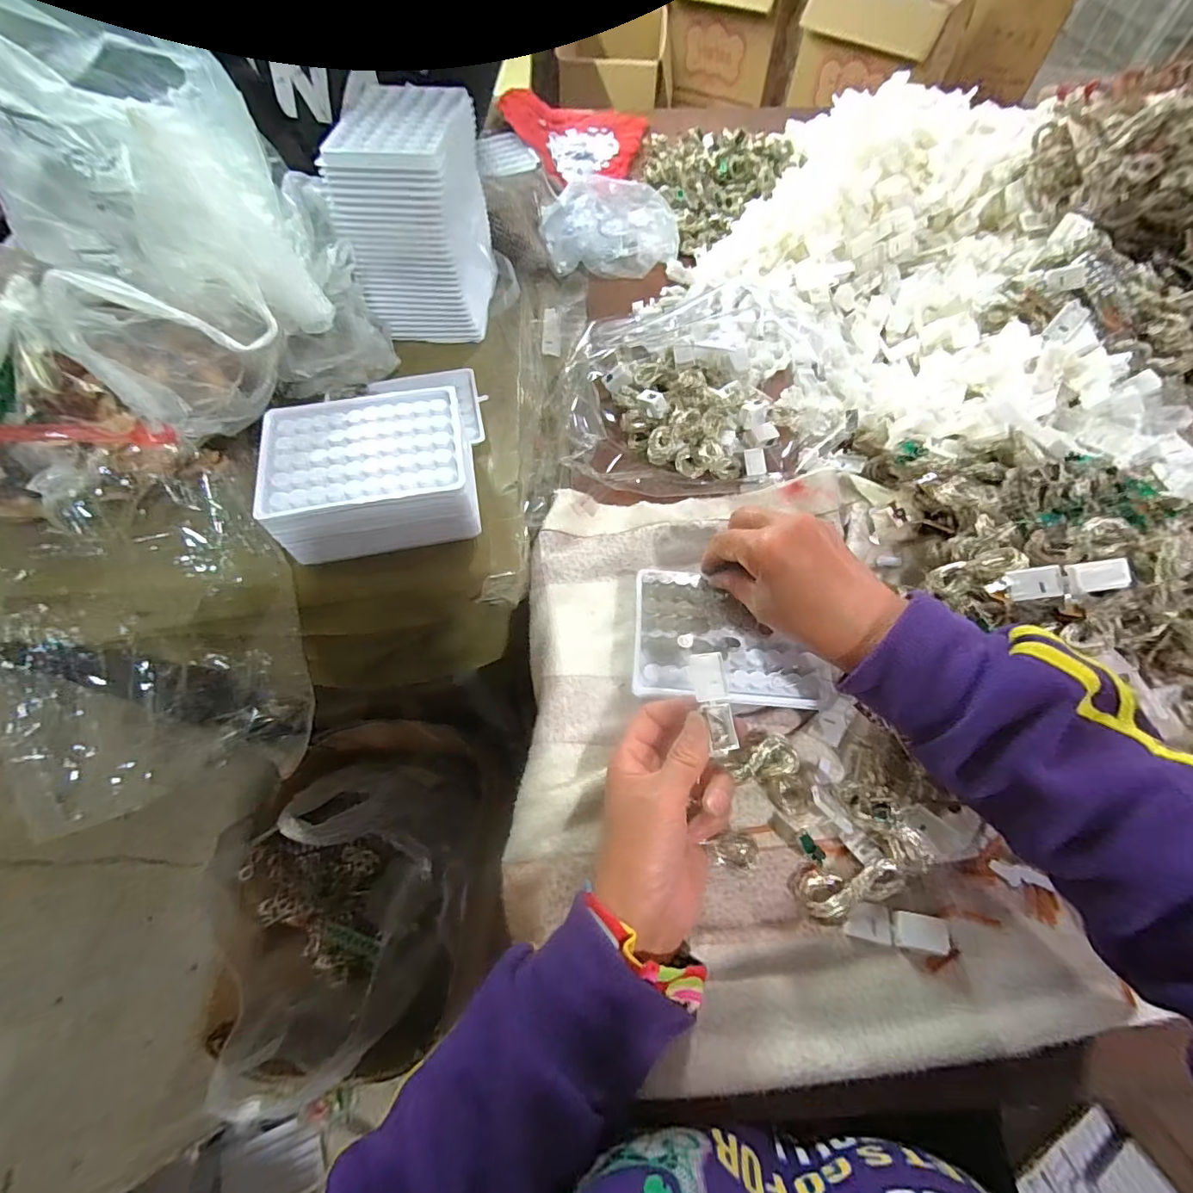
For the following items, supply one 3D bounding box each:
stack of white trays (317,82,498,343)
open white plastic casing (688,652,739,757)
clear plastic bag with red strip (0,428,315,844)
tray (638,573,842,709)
[{"bbox_3d":[-0.154,-0.332,0.458,0.104,0.145,0.134,-2,62,-1],"label":"stack of white trays"},{"bbox_3d":[0.068,0.061,0.298,0.019,0.013,0.056,-12,83,-6],"label":"open white plastic casing"},{"bbox_3d":[-0.308,0.025,0.354,0.199,0.263,0.050,-6,20,-10],"label":"clear plastic bag with red strip"},{"bbox_3d":[0.093,0.028,0.353,0.131,0.011,0.088,4,62,2],"label":"tray"}]

